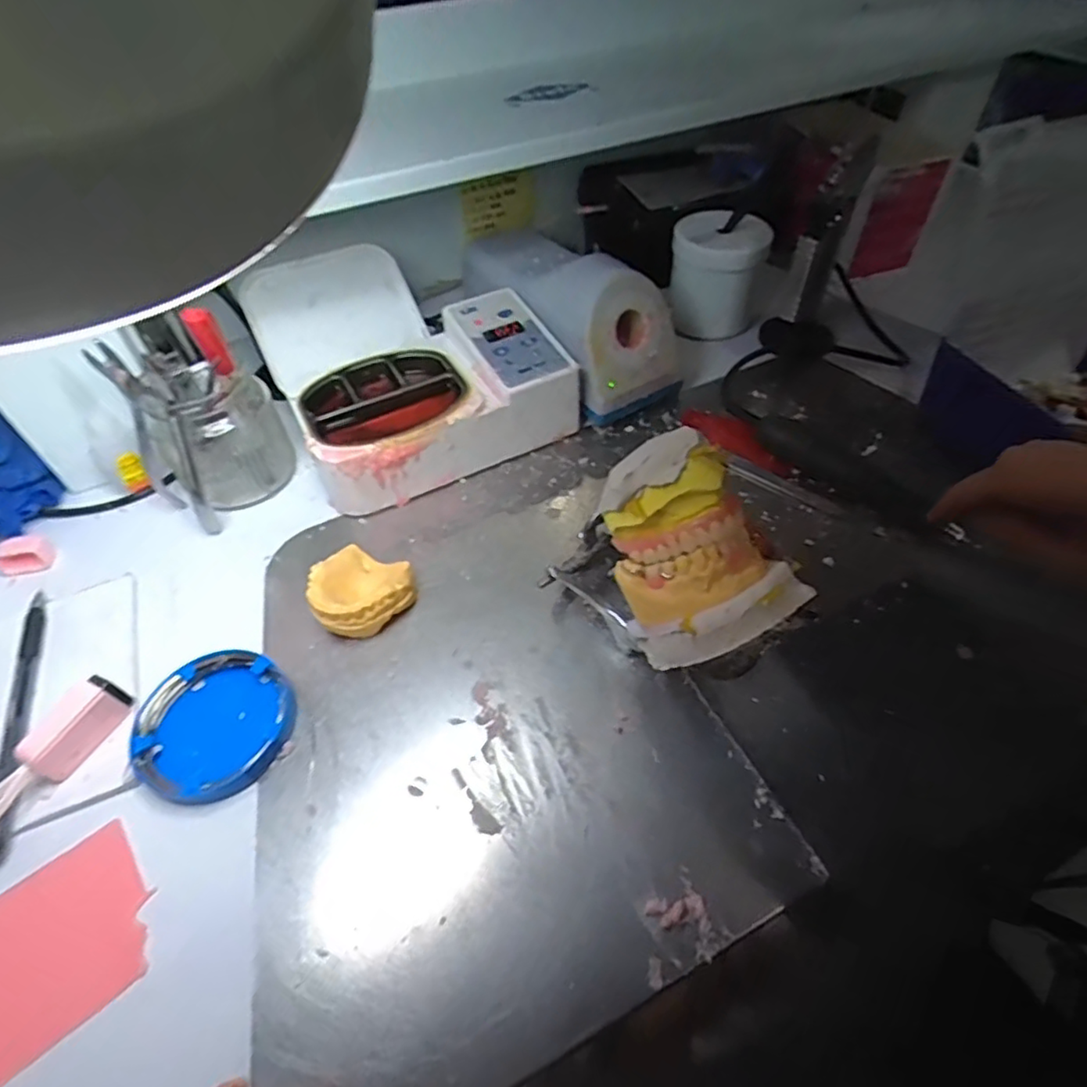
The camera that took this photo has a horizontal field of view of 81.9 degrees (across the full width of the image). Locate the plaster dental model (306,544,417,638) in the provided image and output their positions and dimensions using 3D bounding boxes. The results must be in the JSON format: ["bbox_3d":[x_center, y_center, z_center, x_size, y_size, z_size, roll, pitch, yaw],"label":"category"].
[{"bbox_3d":[-0.110,0.029,0.374,0.057,0.027,0.055,24,54,21],"label":"plaster dental model"}]

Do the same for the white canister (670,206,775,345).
[{"bbox_3d":[0.146,-0.226,0.530,0.076,0.079,0.061,16,53,15],"label":"white canister"}]

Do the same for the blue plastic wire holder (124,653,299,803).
[{"bbox_3d":[-0.174,0.095,0.329,0.078,0.013,0.075,-1,49,1],"label":"blue plastic wire holder"}]

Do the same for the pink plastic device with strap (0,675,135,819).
[{"bbox_3d":[-0.247,0.107,0.312,0.020,0.025,0.084,24,54,21],"label":"pink plastic device with strap"}]

